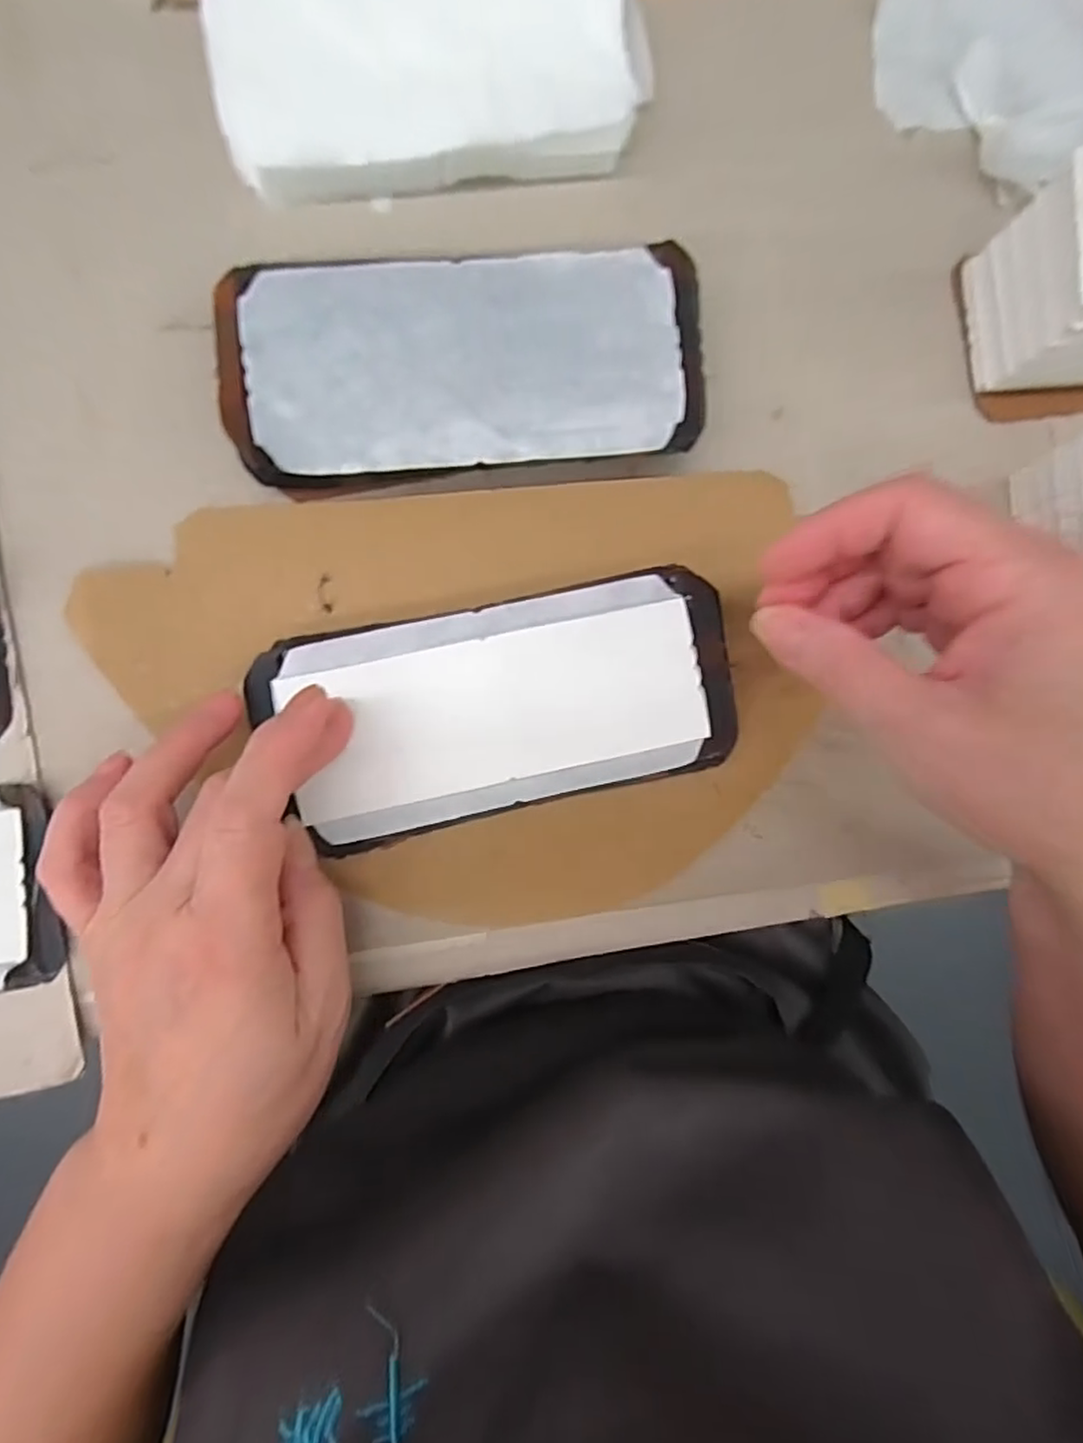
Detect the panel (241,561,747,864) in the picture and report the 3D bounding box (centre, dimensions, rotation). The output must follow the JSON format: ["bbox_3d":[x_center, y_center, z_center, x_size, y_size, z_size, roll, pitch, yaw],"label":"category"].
[{"bbox_3d":[-0.012,-0.005,0.249,0.162,0.009,0.074,-12,90,-5],"label":"panel"}]

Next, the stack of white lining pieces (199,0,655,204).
[{"bbox_3d":[-0.038,-0.238,0.253,0.152,0.019,0.075,-12,90,-6],"label":"stack of white lining pieces"}]

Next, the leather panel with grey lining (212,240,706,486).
[{"bbox_3d":[-0.025,-0.126,0.251,0.163,0.025,0.072,-8,90,-6],"label":"leather panel with grey lining"}]

